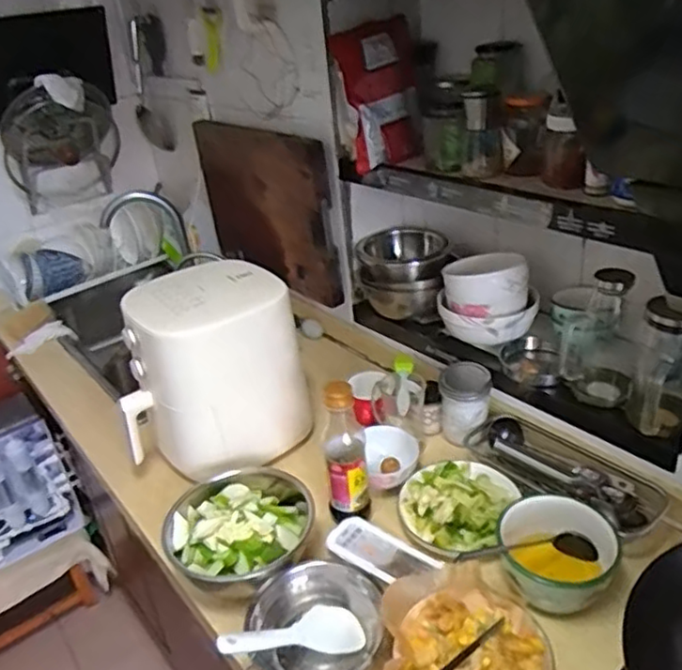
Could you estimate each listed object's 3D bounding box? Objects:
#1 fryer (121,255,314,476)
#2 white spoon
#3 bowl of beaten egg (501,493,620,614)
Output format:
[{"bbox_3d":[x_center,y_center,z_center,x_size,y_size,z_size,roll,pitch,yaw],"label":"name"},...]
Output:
[{"bbox_3d":[-0.210,0.059,1.065,0.278,0.275,0.217,-6,30,0],"label":"fryer"},{"bbox_3d":[-0.059,0.358,0.760,0.176,0.016,0.062,5,23,-27],"label":"white spoon"},{"bbox_3d":[0.271,0.282,0.811,0.134,0.093,0.121,22,40,40],"label":"bowl of beaten egg"}]

